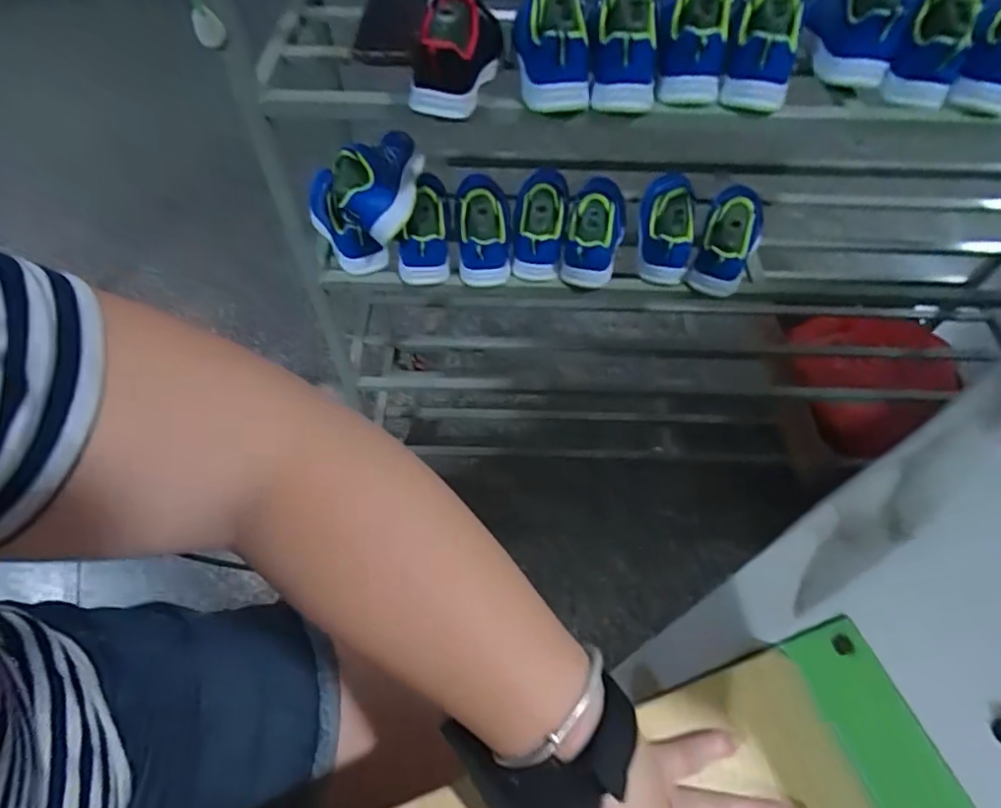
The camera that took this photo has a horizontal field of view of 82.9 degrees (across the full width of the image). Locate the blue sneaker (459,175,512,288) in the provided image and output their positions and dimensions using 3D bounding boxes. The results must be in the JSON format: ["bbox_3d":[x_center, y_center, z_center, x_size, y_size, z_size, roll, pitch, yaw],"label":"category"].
[{"bbox_3d":[-0.022,-0.215,0.718,0.065,0.055,0.119,-3,87,-3],"label":"blue sneaker"}]

